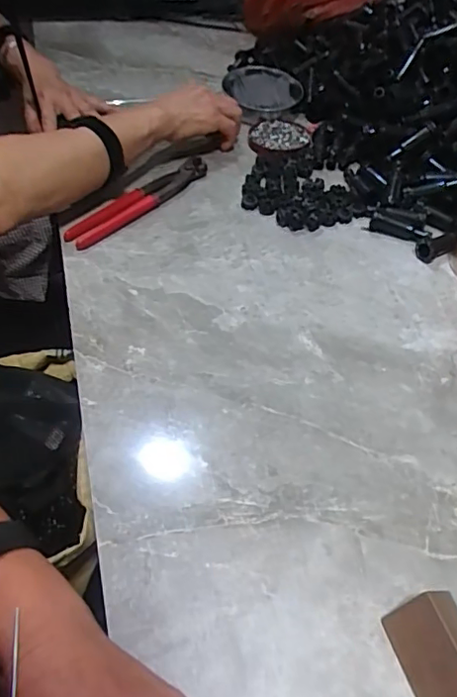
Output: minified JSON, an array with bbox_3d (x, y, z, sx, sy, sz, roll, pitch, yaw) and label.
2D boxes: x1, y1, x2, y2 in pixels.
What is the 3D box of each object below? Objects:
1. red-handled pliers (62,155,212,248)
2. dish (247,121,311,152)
[{"bbox_3d":[-0.102,-0.173,0.639,0.040,0.015,0.189,31,55,23],"label":"red-handled pliers"},{"bbox_3d":[0.068,-0.282,0.739,0.078,0.010,0.076,1,49,-1],"label":"dish"}]

